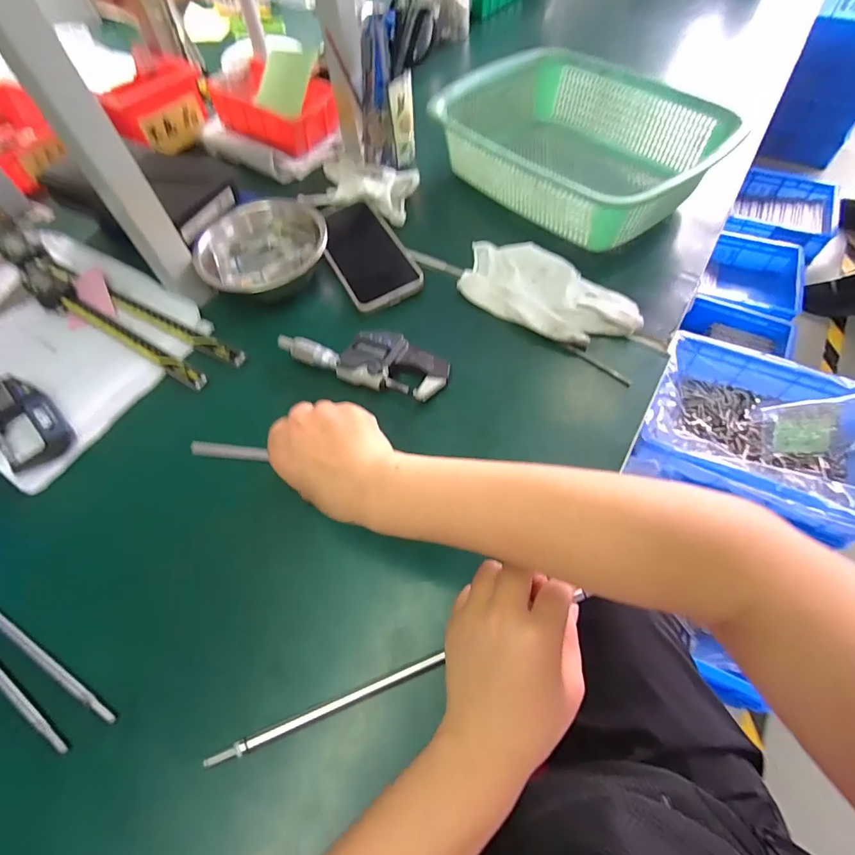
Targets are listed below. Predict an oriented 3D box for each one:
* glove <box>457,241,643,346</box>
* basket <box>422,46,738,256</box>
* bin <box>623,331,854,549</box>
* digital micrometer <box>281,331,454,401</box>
[{"bbox_3d":[0.112,-0.130,0.440,0.176,0.021,0.084,30,65,20],"label":"glove"},{"bbox_3d":[0.159,-0.310,0.504,0.211,0.070,0.282,-36,63,-17],"label":"basket"},{"bbox_3d":[0.630,0.010,0.879,0.409,0.127,0.324,21,63,17],"label":"bin"},{"bbox_3d":[-0.059,-0.065,0.416,0.159,0.021,0.054,15,61,13],"label":"digital micrometer"}]

